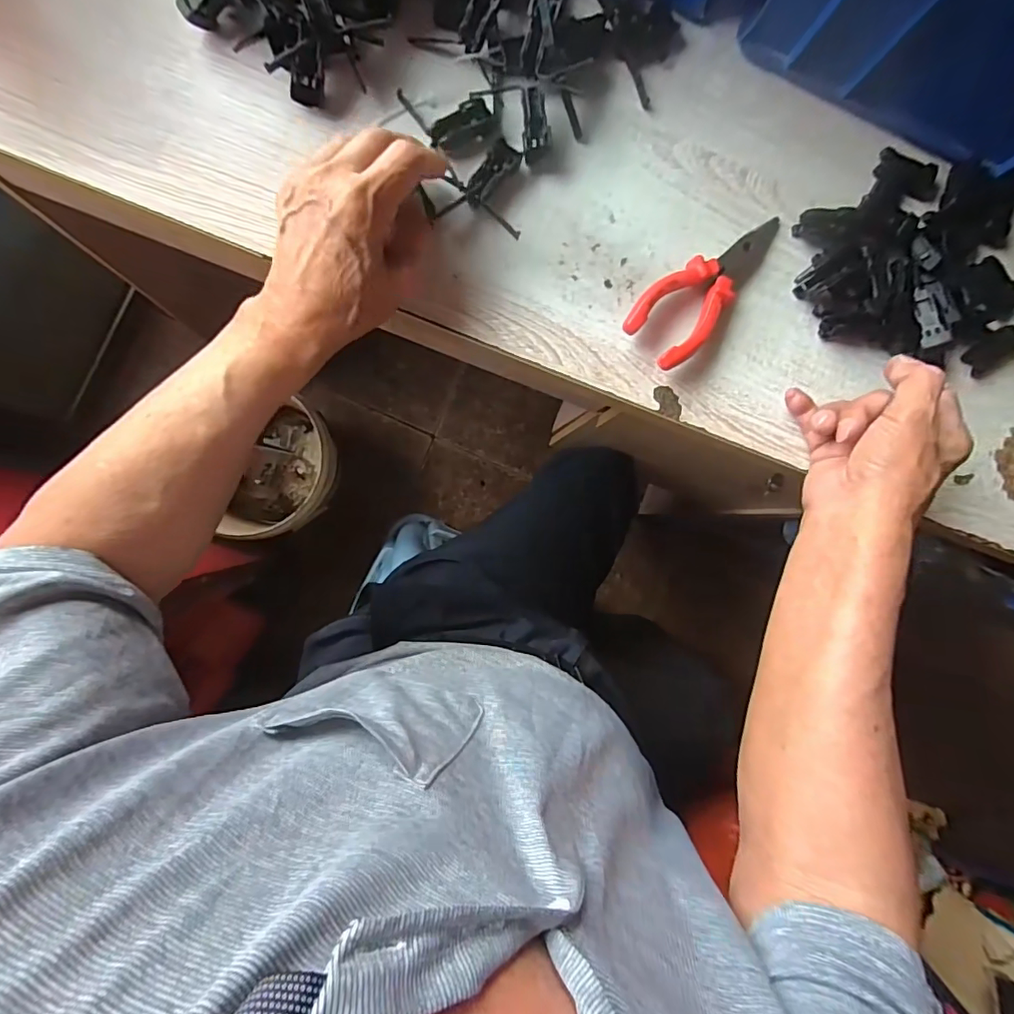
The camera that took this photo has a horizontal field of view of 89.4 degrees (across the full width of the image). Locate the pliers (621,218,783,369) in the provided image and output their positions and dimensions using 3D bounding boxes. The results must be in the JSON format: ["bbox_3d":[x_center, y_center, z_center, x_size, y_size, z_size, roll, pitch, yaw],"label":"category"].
[{"bbox_3d":[0.150,-0.166,0.376,0.149,0.022,0.053,-43,94,-5],"label":"pliers"}]

